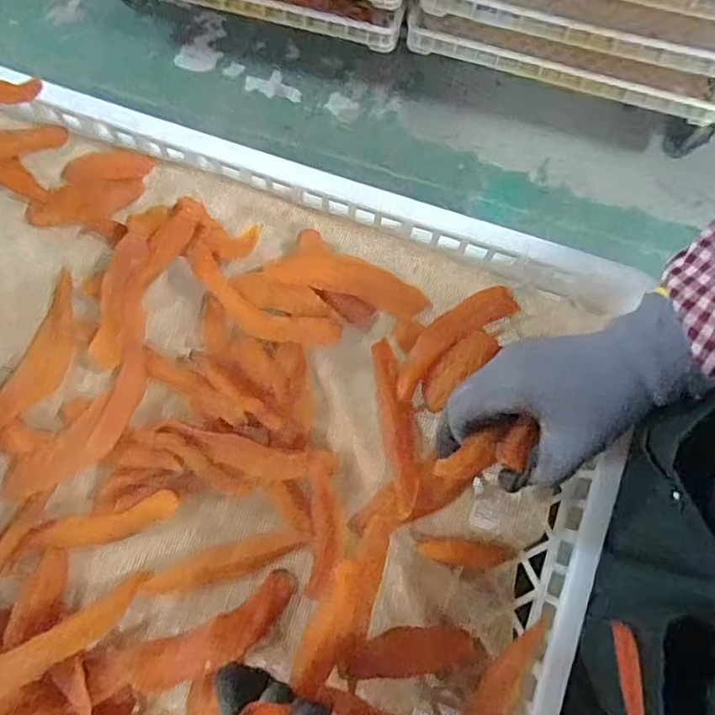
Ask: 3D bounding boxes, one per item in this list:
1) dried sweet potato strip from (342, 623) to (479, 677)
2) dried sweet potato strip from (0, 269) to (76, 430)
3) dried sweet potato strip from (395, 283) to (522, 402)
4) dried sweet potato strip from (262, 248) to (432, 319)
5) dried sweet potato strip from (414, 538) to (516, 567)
[{"bbox_3d":[0.036,0.191,0.393,0.107,0.011,0.027,12,77,-32],"label":"dried sweet potato strip"},{"bbox_3d":[-0.235,0.005,0.443,0.034,0.015,0.135,23,80,3],"label":"dried sweet potato strip"},{"bbox_3d":[0.070,-0.015,0.450,0.118,0.020,0.031,-39,82,-7],"label":"dried sweet potato strip"},{"bbox_3d":[-0.004,-0.060,0.456,0.122,0.006,0.034,14,79,-13],"label":"dried sweet potato strip"},{"bbox_3d":[0.078,0.134,0.413,0.085,0.008,0.017,15,78,-31],"label":"dried sweet potato strip"}]

